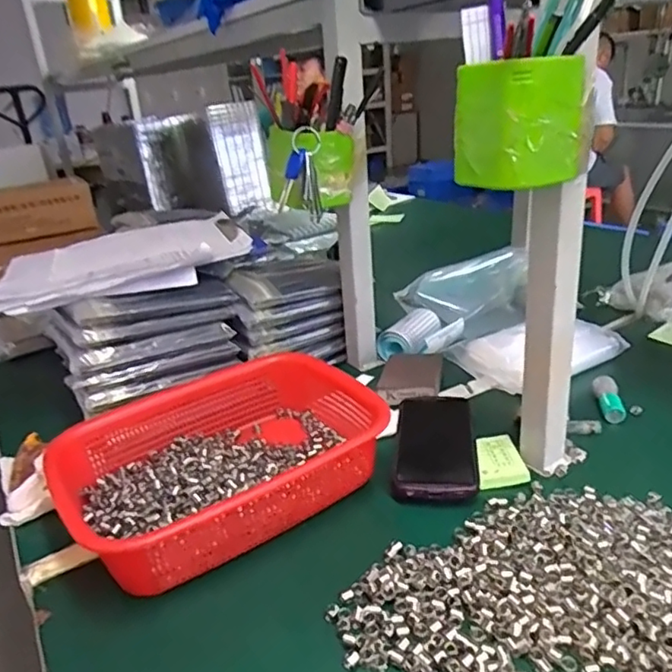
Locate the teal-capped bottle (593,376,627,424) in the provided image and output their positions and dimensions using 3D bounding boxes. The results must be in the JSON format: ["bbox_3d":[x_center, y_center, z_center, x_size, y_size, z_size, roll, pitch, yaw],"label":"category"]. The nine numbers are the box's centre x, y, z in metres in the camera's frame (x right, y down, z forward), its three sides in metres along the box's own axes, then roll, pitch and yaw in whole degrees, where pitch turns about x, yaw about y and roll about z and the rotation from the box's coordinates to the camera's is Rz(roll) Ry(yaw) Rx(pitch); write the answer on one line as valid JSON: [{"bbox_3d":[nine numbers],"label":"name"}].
[{"bbox_3d":[0.298,0.066,0.645,0.025,0.020,0.063,1,25,14],"label":"teal-capped bottle"}]

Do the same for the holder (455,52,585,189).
[{"bbox_3d":[0.132,-0.151,0.422,0.076,0.080,0.066,-19,27,-29],"label":"holder"}]

